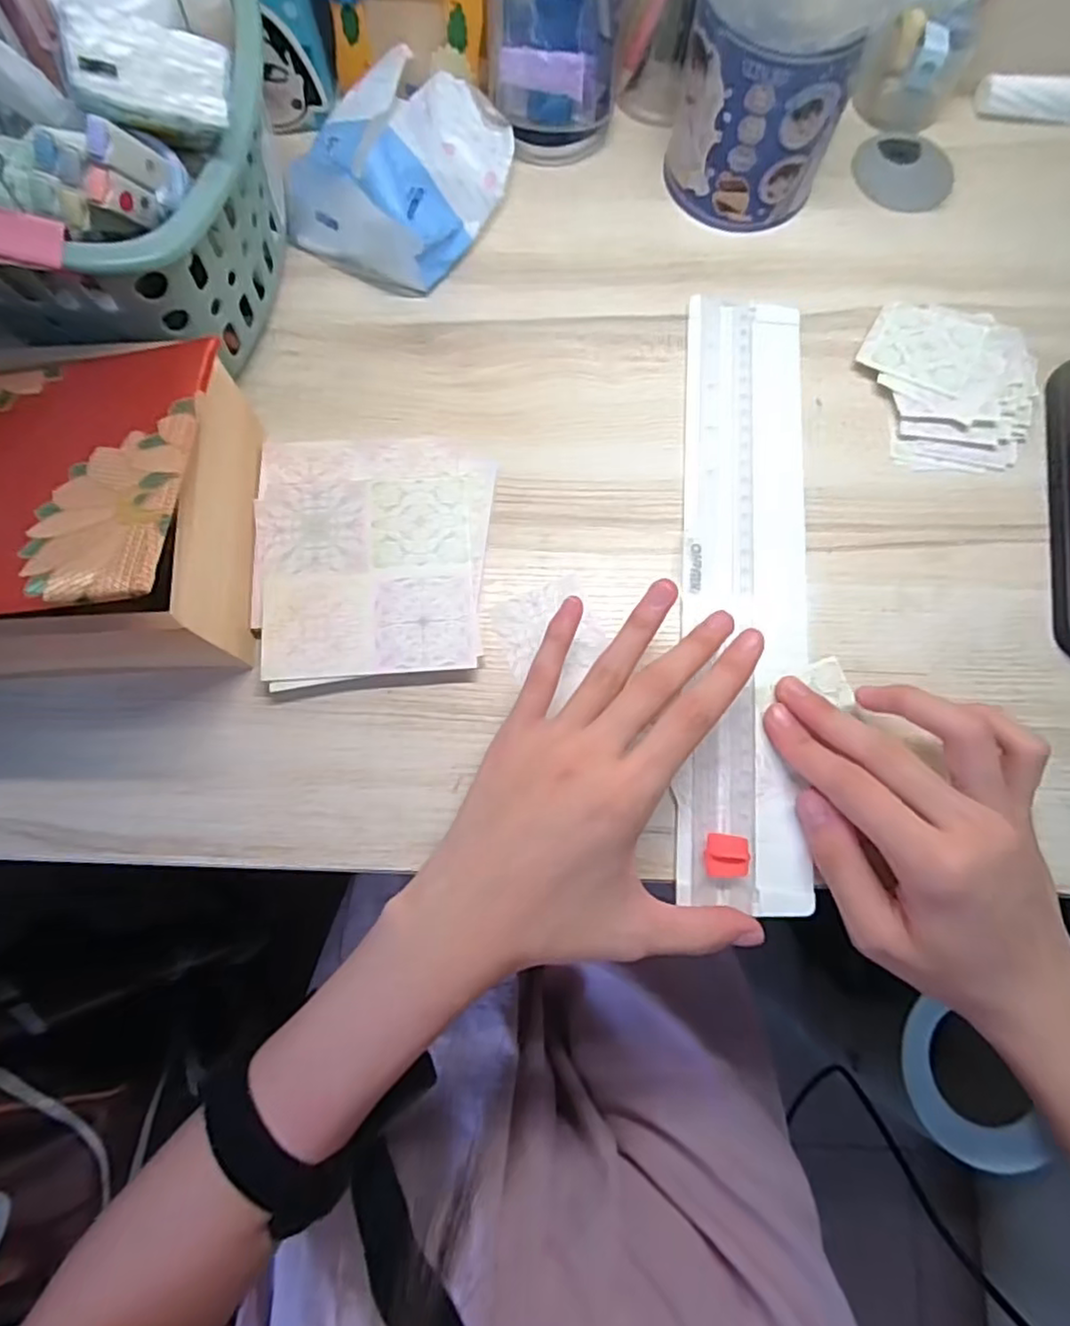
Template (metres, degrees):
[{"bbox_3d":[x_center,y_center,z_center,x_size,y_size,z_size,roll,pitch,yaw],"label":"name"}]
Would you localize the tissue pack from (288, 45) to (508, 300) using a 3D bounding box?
[{"bbox_3d":[-0.071,-0.275,0.366,0.092,0.054,0.116,30,77,7],"label":"tissue pack"}]

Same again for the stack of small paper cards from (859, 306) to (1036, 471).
[{"bbox_3d":[0.224,-0.152,0.354,0.086,0.013,0.098,-1,75,0],"label":"stack of small paper cards"}]

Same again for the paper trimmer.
[{"bbox_3d":[0.105,-0.046,0.327,0.060,0.009,0.315,5,76,1],"label":"paper trimmer"}]

